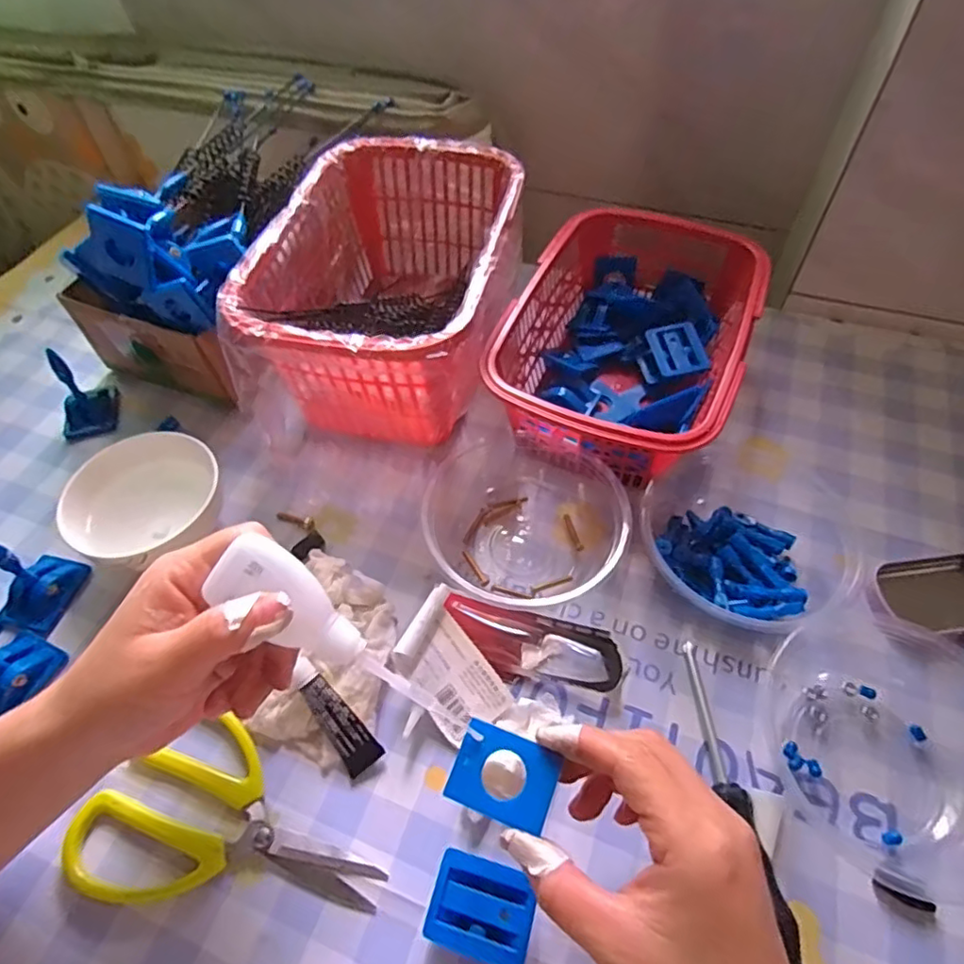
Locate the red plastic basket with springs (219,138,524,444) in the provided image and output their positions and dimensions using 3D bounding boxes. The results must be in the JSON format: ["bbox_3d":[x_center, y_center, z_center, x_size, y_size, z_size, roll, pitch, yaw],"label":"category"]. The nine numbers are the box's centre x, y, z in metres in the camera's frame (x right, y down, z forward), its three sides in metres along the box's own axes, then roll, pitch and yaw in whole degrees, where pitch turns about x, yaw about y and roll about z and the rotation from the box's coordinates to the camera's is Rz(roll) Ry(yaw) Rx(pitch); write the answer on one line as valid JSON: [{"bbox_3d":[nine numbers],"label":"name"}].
[{"bbox_3d":[-0.059,-0.133,0.438,0.154,0.111,0.223,10,56,8],"label":"red plastic basket with springs"}]

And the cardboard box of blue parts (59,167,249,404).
[{"bbox_3d":[-0.222,-0.138,0.431,0.132,0.135,0.101,21,58,16],"label":"cardboard box of blue parts"}]

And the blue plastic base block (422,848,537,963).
[{"bbox_3d":[0.000,0.187,0.267,0.044,0.015,0.034,14,56,11],"label":"blue plastic base block"}]

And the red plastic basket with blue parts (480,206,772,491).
[{"bbox_3d":[0.103,-0.097,0.429,0.147,0.078,0.209,20,58,15],"label":"red plastic basket with blue parts"}]

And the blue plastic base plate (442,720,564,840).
[{"bbox_3d":[0.009,0.117,0.243,0.040,0.009,0.031,18,57,13],"label":"blue plastic base plate"}]

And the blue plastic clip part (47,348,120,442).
[{"bbox_3d":[-0.290,-0.063,0.433,0.036,0.049,0.040,-16,56,-10],"label":"blue plastic clip part"}]

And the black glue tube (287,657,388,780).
[{"bbox_3d":[-0.075,0.119,0.309,0.019,0.008,0.061,-35,88,-21],"label":"black glue tube"}]

